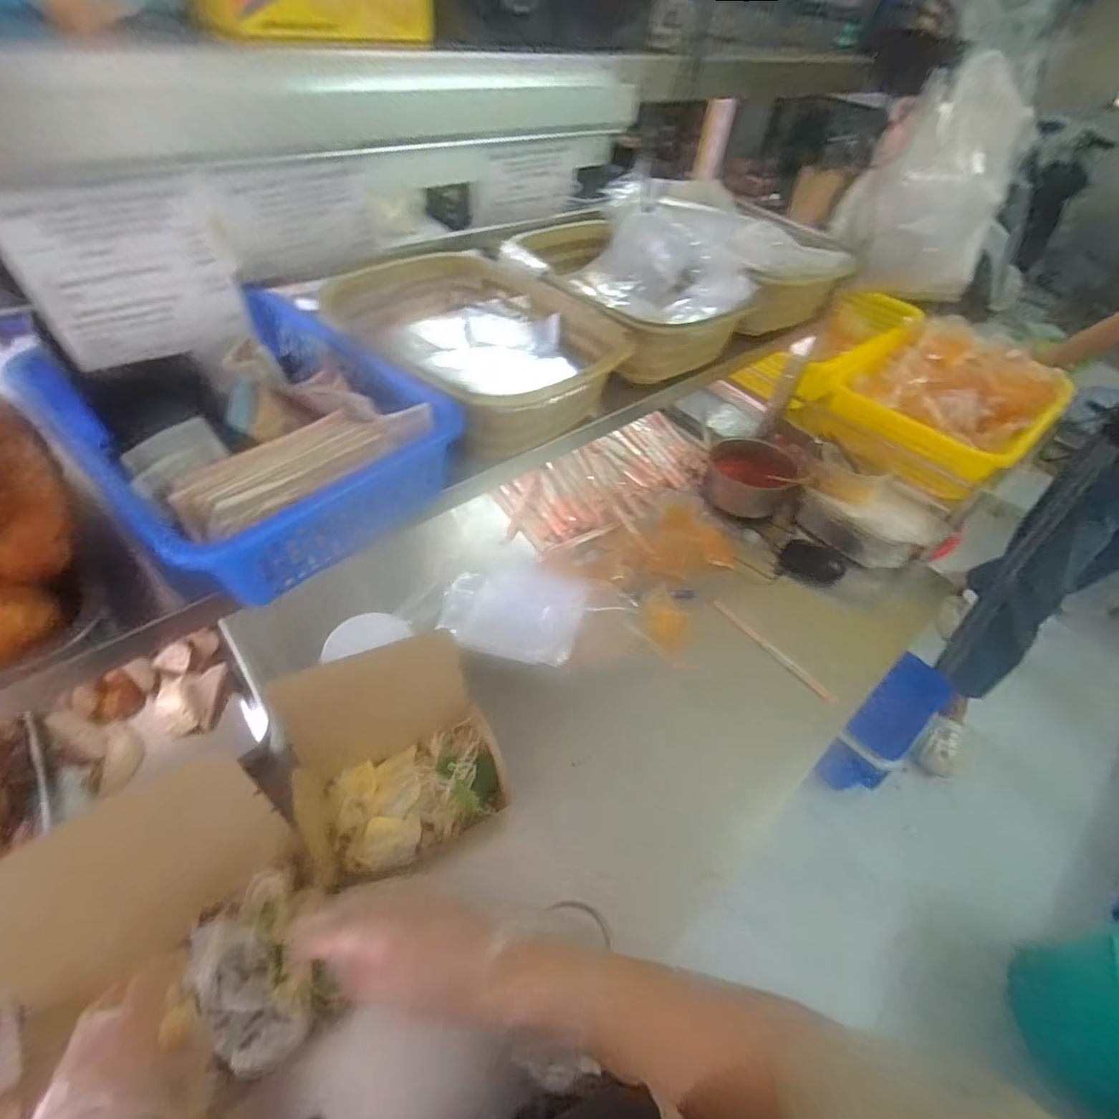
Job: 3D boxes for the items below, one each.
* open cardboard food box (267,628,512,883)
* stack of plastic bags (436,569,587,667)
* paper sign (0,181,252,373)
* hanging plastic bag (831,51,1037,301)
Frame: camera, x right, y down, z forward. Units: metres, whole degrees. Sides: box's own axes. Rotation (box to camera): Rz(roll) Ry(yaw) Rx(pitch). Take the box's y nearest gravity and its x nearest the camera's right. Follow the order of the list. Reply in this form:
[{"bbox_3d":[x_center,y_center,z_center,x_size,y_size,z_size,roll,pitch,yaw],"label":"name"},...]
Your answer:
[{"bbox_3d":[-0.182,0.199,0.547,0.212,0.120,0.204,-20,54,-22],"label":"open cardboard food box"},{"bbox_3d":[-0.066,0.067,0.730,0.192,0.031,0.145,16,49,7],"label":"stack of plastic bags"},{"bbox_3d":[-0.192,-0.128,0.239,0.081,0.066,0.009,-32,59,-29],"label":"paper sign"},{"bbox_3d":[0.477,-0.474,0.670,0.181,0.219,0.081,7,49,0],"label":"hanging plastic bag"}]

